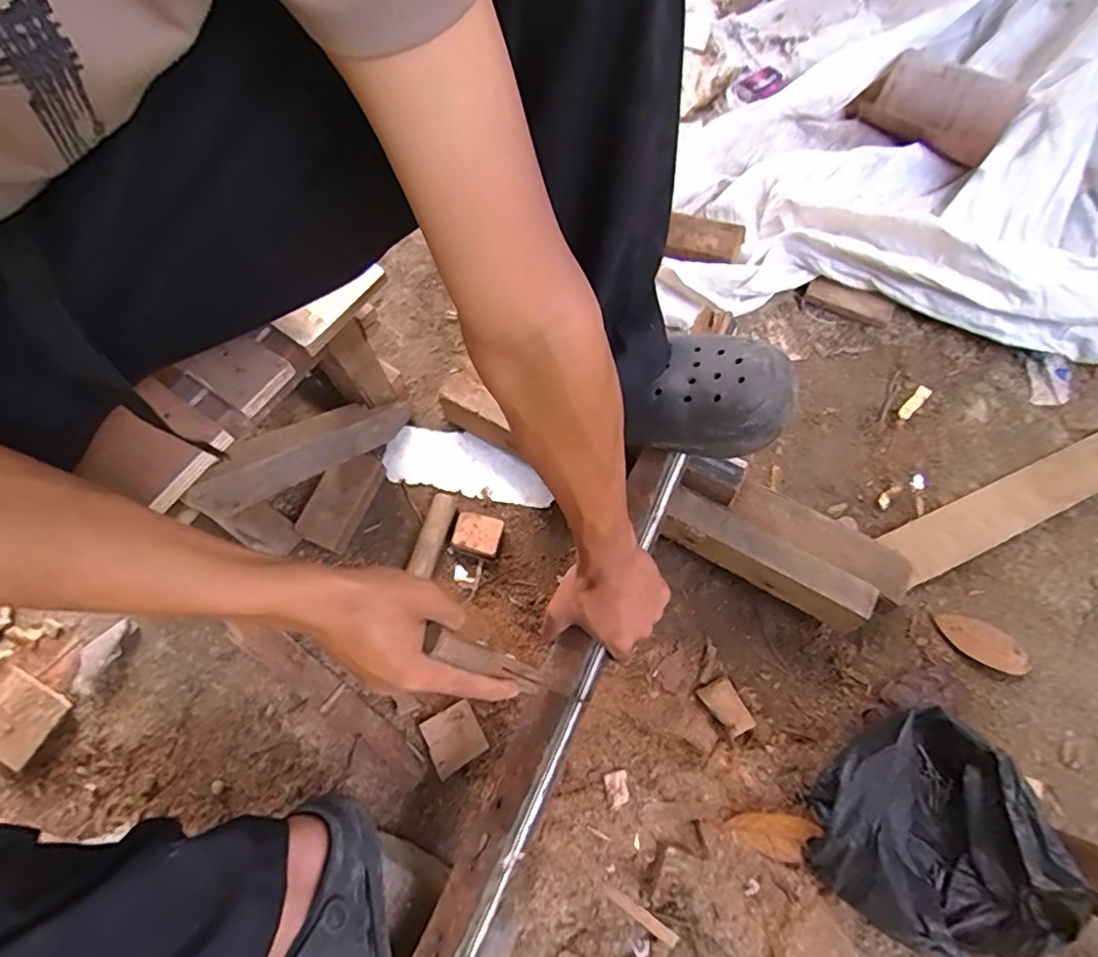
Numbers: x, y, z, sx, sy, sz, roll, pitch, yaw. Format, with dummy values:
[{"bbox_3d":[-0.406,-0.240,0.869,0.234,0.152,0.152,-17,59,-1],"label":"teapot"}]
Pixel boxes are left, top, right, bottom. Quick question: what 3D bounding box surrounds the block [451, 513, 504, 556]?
[{"bbox_3d":[-0.086,0.068,0.684,0.055,0.025,0.043,12,74,5],"label":"block"}]

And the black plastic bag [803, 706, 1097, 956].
[{"bbox_3d":[0.361,0.331,0.538,0.192,0.090,0.203,2,73,1],"label":"black plastic bag"}]

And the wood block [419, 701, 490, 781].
[{"bbox_3d":[-0.102,0.277,0.604,0.055,0.014,0.059,-29,75,-8],"label":"wood block"}]

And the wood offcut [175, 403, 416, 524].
[{"bbox_3d":[-0.251,-0.035,0.607,0.030,0.288,0.070,33,121,10],"label":"wood offcut"}]

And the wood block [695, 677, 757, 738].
[{"bbox_3d":[0.194,0.249,0.619,0.036,0.015,0.060,-33,75,-8],"label":"wood block"}]

